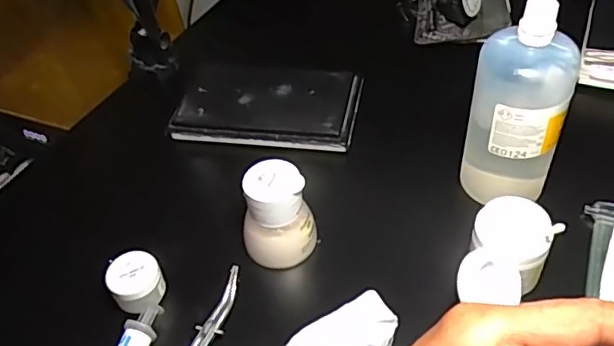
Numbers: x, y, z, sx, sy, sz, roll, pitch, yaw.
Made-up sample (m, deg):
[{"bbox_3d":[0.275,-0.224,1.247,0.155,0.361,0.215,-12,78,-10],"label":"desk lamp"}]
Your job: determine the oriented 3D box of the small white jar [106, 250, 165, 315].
[{"bbox_3d":[-0.109,0.071,0.369,0.031,0.028,0.031,-3,45,3],"label":"small white jar"}]

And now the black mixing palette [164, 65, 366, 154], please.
[{"bbox_3d":[-0.035,-0.060,0.497,0.152,0.026,0.084,5,46,11],"label":"black mixing palette"}]

